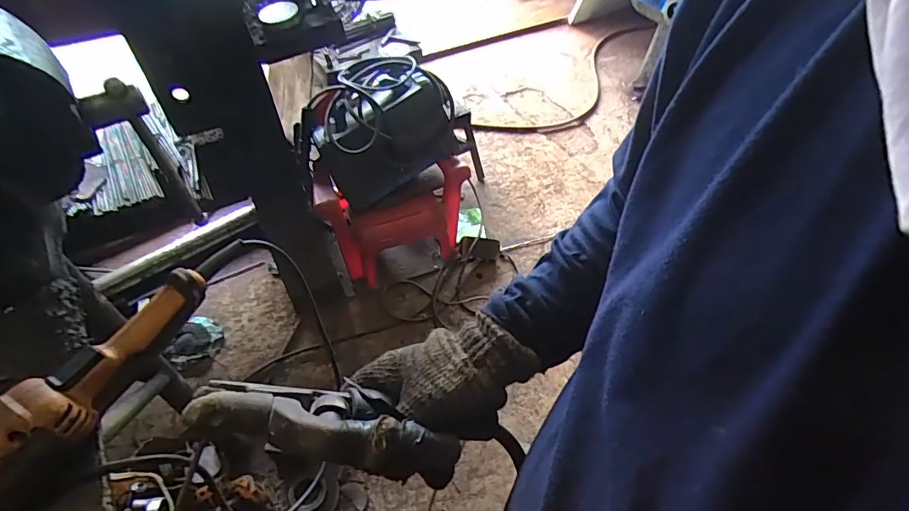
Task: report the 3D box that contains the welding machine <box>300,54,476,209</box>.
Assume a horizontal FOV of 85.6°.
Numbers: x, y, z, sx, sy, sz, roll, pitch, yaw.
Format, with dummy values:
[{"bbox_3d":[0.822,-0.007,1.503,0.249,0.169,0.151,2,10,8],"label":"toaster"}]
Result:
[{"bbox_3d":[-0.224,-0.383,1.471,0.437,0.288,0.264,-25,55,-20],"label":"welding machine"}]

